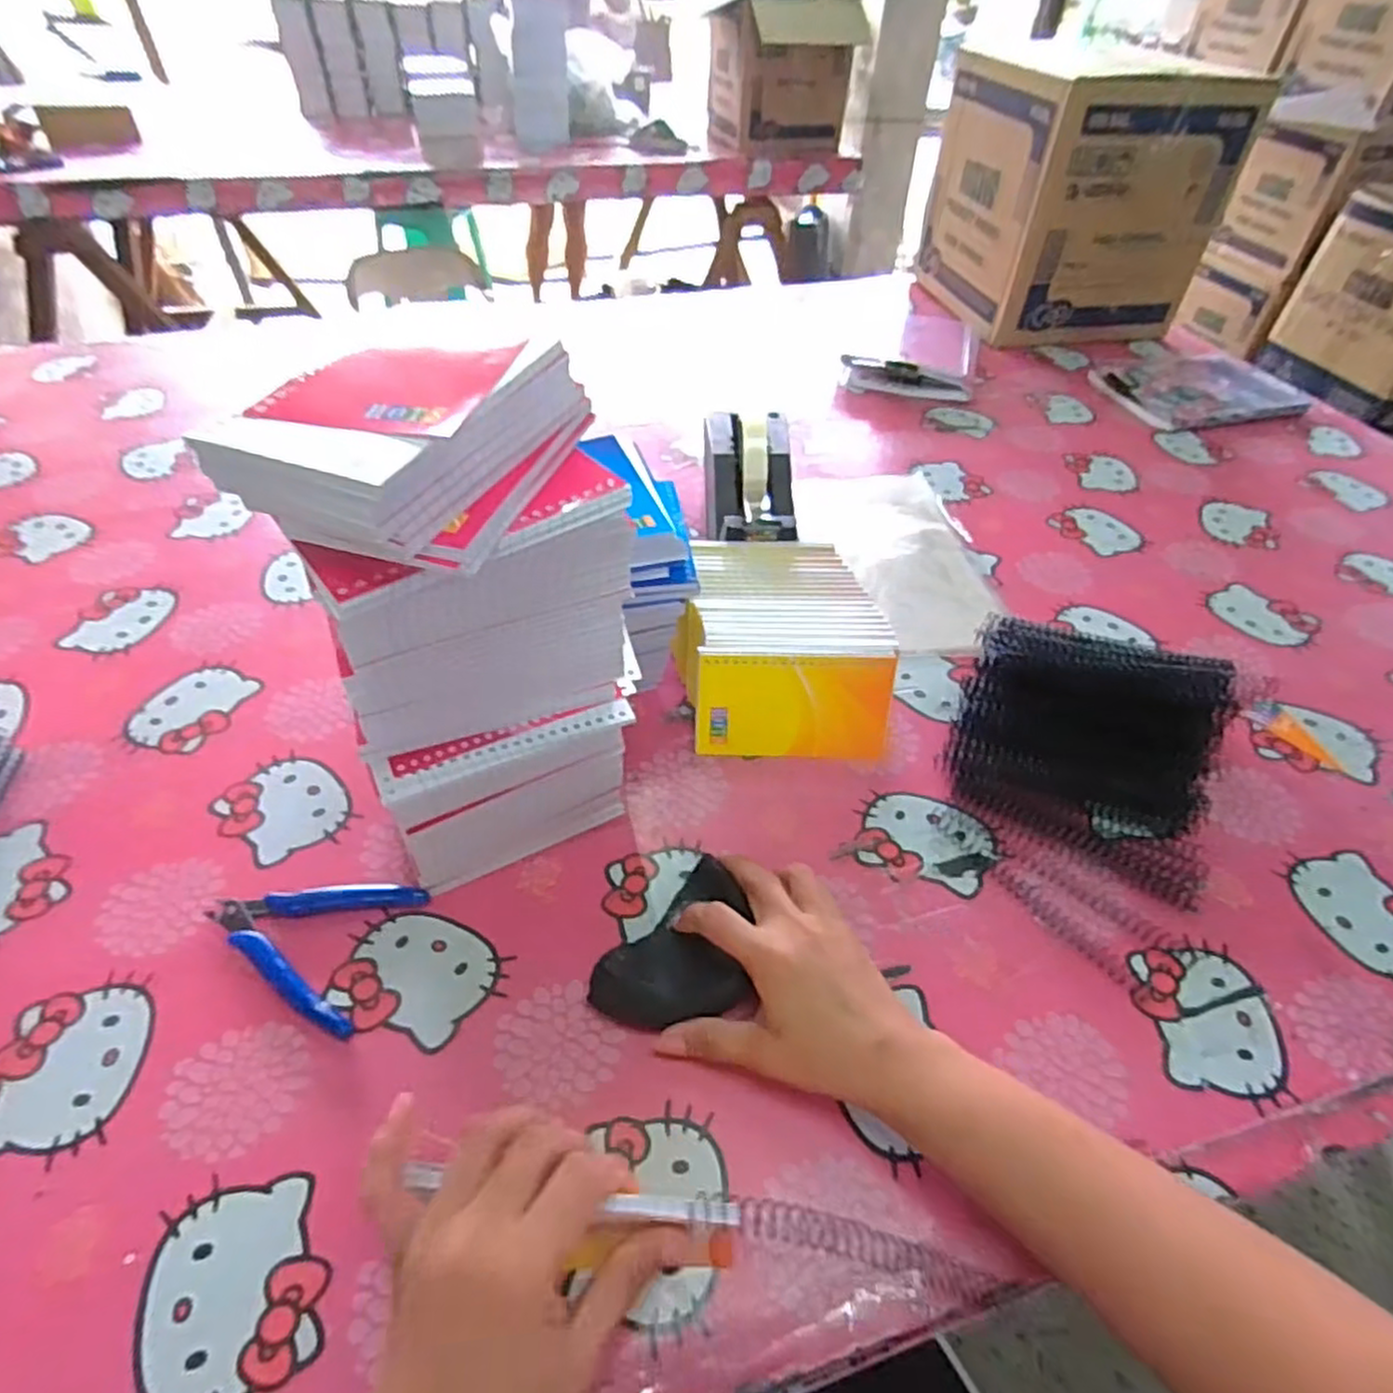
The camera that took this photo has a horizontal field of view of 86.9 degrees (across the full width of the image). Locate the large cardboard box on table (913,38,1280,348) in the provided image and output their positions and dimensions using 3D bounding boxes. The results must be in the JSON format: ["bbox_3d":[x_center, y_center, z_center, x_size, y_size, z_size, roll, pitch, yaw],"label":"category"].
[{"bbox_3d":[0.522,-0.694,1.027,0.286,0.278,0.279,-6,48,-7],"label":"large cardboard box on table"}]

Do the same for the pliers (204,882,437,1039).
[{"bbox_3d":[-0.222,0.133,0.421,0.107,0.011,0.084,15,49,12],"label":"pliers"}]

